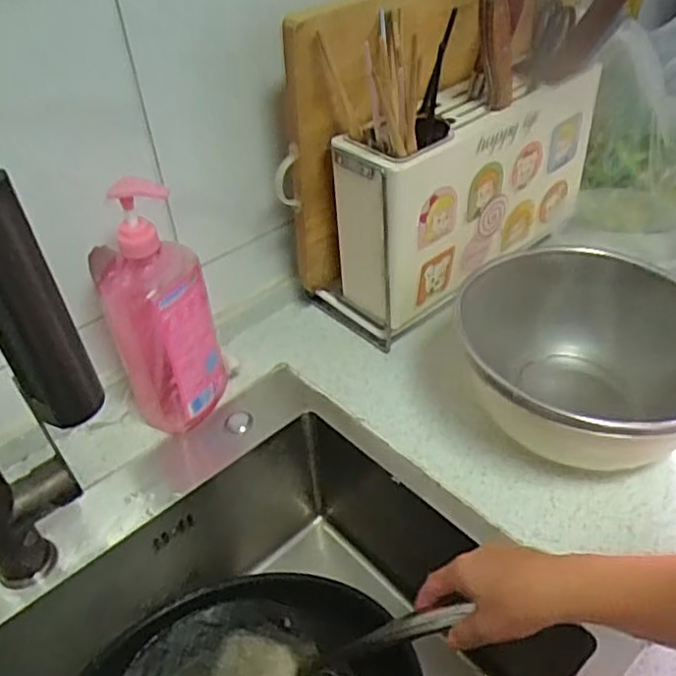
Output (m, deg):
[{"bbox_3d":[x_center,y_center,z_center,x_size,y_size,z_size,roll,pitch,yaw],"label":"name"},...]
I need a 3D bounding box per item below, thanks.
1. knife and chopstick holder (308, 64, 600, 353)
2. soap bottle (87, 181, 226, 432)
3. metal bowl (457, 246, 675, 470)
[{"bbox_3d":[0.148,-0.170,0.803,0.348,0.239,0.120,-31,48,-27],"label":"knife and chopstick holder"},{"bbox_3d":[-0.169,-0.023,0.637,0.098,0.264,0.064,-15,43,-12],"label":"soap bottle"},{"bbox_3d":[0.237,0.029,0.654,0.236,0.129,0.240,-2,42,2],"label":"metal bowl"}]

